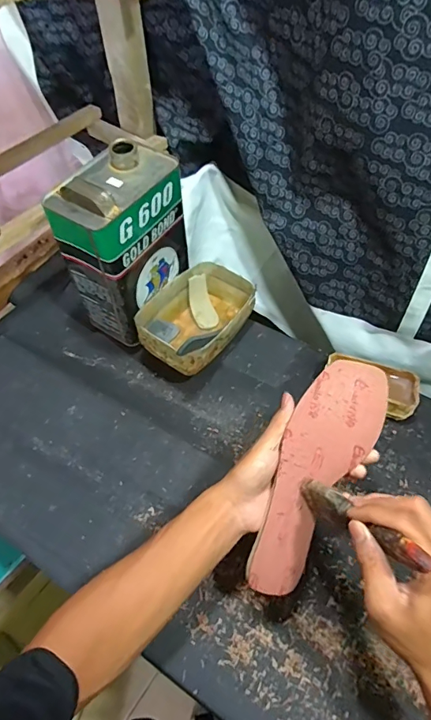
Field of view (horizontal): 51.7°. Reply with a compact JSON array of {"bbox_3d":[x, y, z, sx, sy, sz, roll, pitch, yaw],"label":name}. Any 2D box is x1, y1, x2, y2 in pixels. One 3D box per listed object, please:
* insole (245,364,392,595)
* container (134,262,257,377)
[{"bbox_3d":[0.094,0.110,0.433,0.080,0.015,0.233,30,86,-3],"label":"insole"},{"bbox_3d":[-0.027,-0.064,0.692,0.125,0.068,0.184,31,59,23],"label":"container"}]

